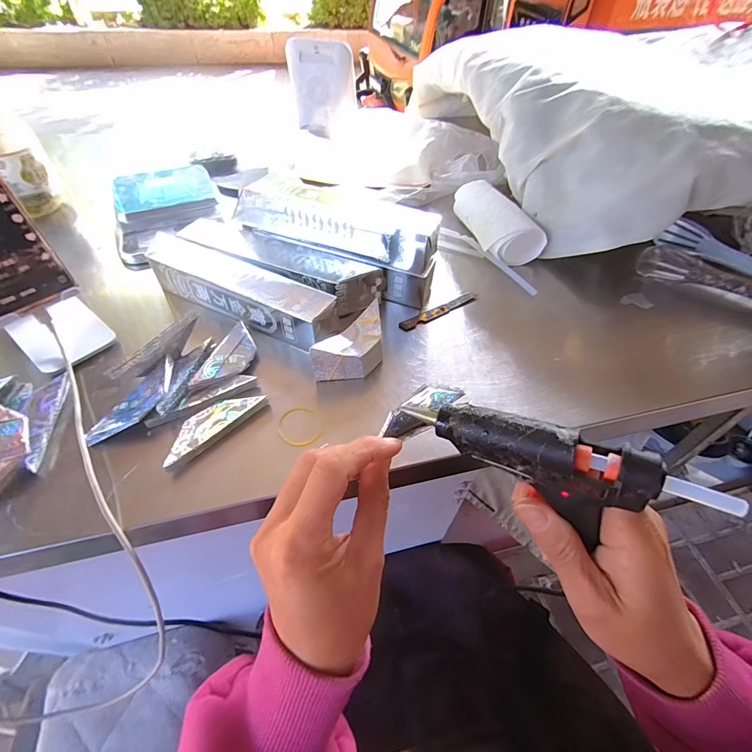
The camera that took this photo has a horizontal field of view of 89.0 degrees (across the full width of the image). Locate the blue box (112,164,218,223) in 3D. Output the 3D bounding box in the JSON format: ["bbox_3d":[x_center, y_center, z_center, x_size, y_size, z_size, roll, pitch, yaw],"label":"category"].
[{"bbox_3d":[-0.276,-0.242,0.501,0.116,0.014,0.100,-20,54,-18],"label":"blue box"}]

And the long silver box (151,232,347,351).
[{"bbox_3d":[-0.136,-0.086,0.384,0.212,0.041,0.049,22,53,14],"label":"long silver box"}]

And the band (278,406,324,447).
[{"bbox_3d":[-0.062,0.040,0.311,0.035,0.004,0.036,4,47,-4],"label":"band"}]

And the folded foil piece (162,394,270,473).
[{"bbox_3d":[-0.131,0.037,0.304,0.032,0.011,0.085,36,57,25],"label":"folded foil piece"}]

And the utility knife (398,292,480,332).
[{"bbox_3d":[0.070,-0.071,0.415,0.104,0.006,0.012,-27,57,-22],"label":"utility knife"}]

